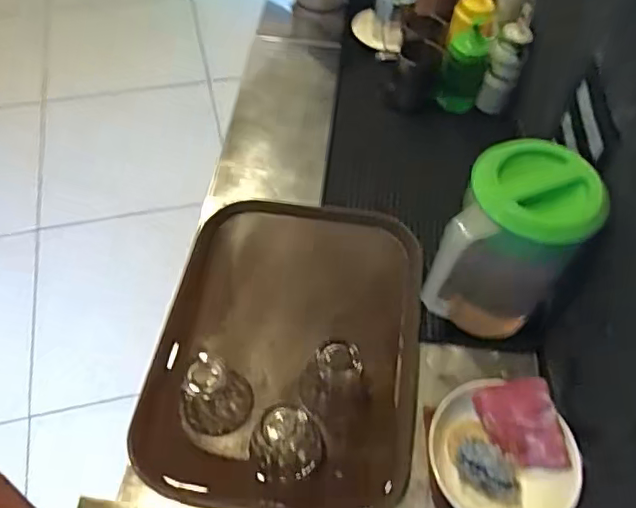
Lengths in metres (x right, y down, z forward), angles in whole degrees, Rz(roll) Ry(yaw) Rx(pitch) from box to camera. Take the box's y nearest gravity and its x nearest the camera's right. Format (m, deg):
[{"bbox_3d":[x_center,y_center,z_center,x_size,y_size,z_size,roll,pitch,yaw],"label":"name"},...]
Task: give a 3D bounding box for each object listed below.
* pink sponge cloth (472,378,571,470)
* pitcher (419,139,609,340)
[{"bbox_3d":[0.209,0.180,0.580,0.075,0.021,0.089,-19,78,21],"label":"pink sponge cloth"},{"bbox_3d":[0.204,0.005,0.617,0.124,0.221,0.140,25,58,16],"label":"pitcher"}]

